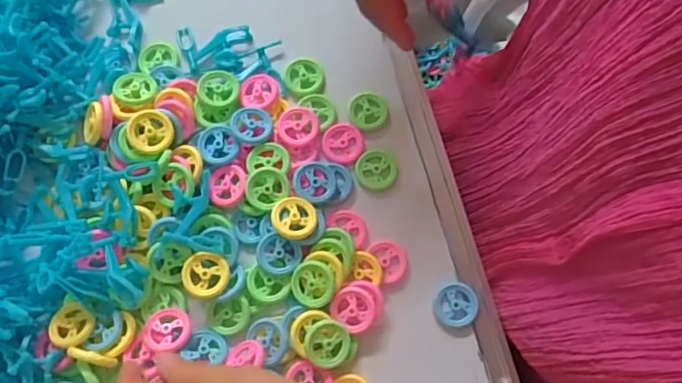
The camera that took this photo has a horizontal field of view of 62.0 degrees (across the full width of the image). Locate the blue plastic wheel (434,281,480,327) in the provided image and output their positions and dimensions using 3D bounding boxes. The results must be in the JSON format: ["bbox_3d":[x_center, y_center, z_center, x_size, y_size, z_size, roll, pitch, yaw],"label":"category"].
[{"bbox_3d":[0.076,0.075,0.375,0.029,0.006,0.028,-13,75,-2],"label":"blue plastic wheel"}]

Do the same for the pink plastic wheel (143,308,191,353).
[{"bbox_3d":[-0.111,0.088,0.361,0.029,0.006,0.029,2,58,-2],"label":"pink plastic wheel"}]

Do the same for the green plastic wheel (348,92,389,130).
[{"bbox_3d":[0.020,-0.058,0.408,0.027,0.004,0.027,0,75,1],"label":"green plastic wheel"}]

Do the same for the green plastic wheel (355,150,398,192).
[{"bbox_3d":[0.025,-0.015,0.401,0.030,0.004,0.028,0,75,1],"label":"green plastic wheel"}]

